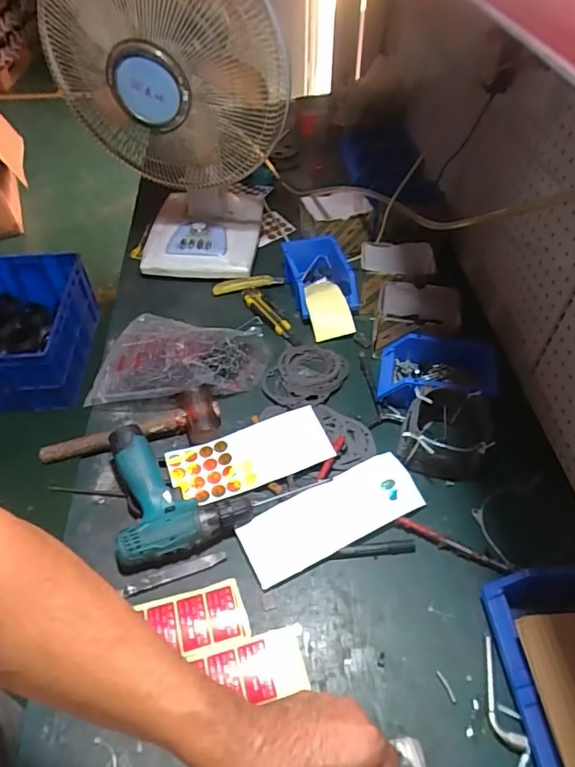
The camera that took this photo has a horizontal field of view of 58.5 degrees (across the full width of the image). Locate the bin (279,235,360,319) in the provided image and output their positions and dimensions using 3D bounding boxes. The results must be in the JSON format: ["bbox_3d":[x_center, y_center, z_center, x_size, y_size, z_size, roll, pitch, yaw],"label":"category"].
[{"bbox_3d":[0.066,-0.214,1.033,0.138,0.066,0.183,-6,49,-5],"label":"bin"}]

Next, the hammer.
[{"bbox_3d":[-0.249,0.064,0.820,0.275,0.047,0.092,-5,49,-4],"label":"hammer"}]

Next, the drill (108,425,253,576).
[{"bbox_3d":[-0.169,0.143,0.734,0.184,0.065,0.197,-19,52,-16],"label":"drill"}]

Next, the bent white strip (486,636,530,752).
[{"bbox_3d":[0.237,0.352,0.585,0.030,0.007,0.112,-5,49,-5],"label":"bent white strip"}]

